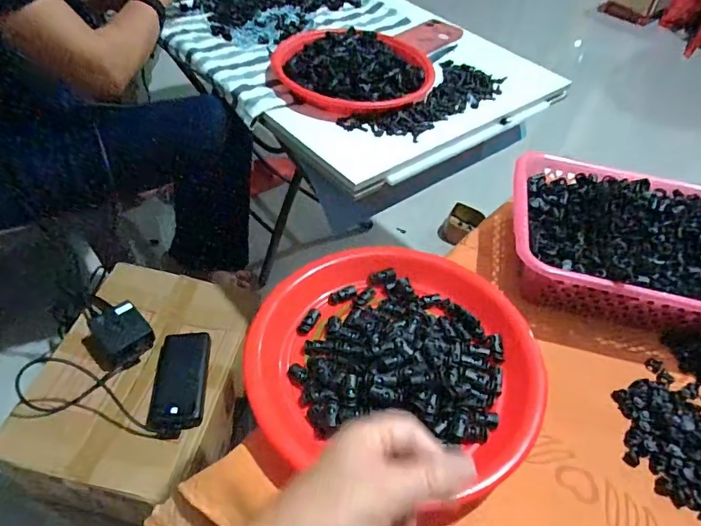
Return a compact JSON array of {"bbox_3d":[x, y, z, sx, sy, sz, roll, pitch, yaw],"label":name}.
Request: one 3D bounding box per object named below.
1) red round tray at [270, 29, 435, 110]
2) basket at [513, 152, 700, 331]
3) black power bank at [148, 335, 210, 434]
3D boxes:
[{"bbox_3d":[0.004,-0.327,0.807,0.251,0.036,0.251,3,47,-3],"label":"red round tray"},{"bbox_3d":[0.331,-0.017,0.561,0.307,0.077,0.225,9,47,2],"label":"basket"},{"bbox_3d":[-0.264,0.178,0.757,0.080,0.022,0.158,-2,48,-8],"label":"black power bank"}]

